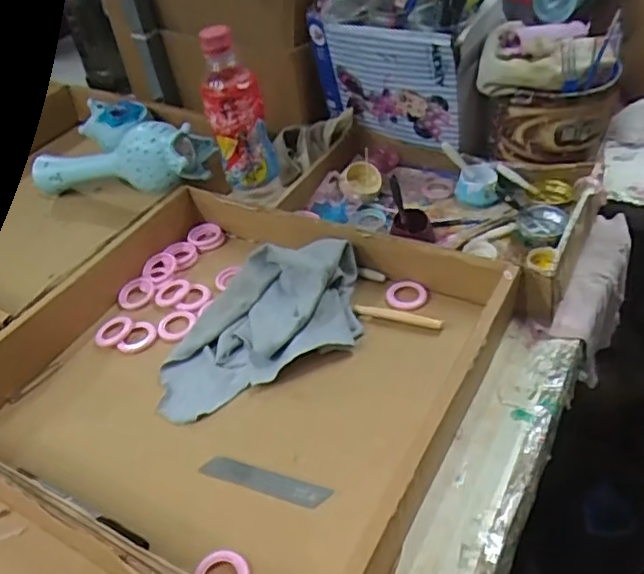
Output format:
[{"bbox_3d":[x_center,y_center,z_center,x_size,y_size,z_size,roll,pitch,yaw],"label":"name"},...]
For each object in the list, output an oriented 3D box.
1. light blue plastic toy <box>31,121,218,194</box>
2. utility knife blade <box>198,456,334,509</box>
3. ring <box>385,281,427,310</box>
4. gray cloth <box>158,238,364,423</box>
[{"bbox_3d":[-0.244,-0.156,0.736,0.245,0.075,0.072,4,25,27],"label":"light blue plastic toy"},{"bbox_3d":[-0.042,0.141,0.447,0.098,0.004,0.017,11,56,20],"label":"utility knife blade"},{"bbox_3d":[0.081,0.008,0.576,0.035,0.009,0.041,-25,45,-19],"label":"ring"},{"bbox_3d":[-0.051,0.027,0.538,0.203,0.058,0.107,-22,44,-15],"label":"gray cloth"}]

